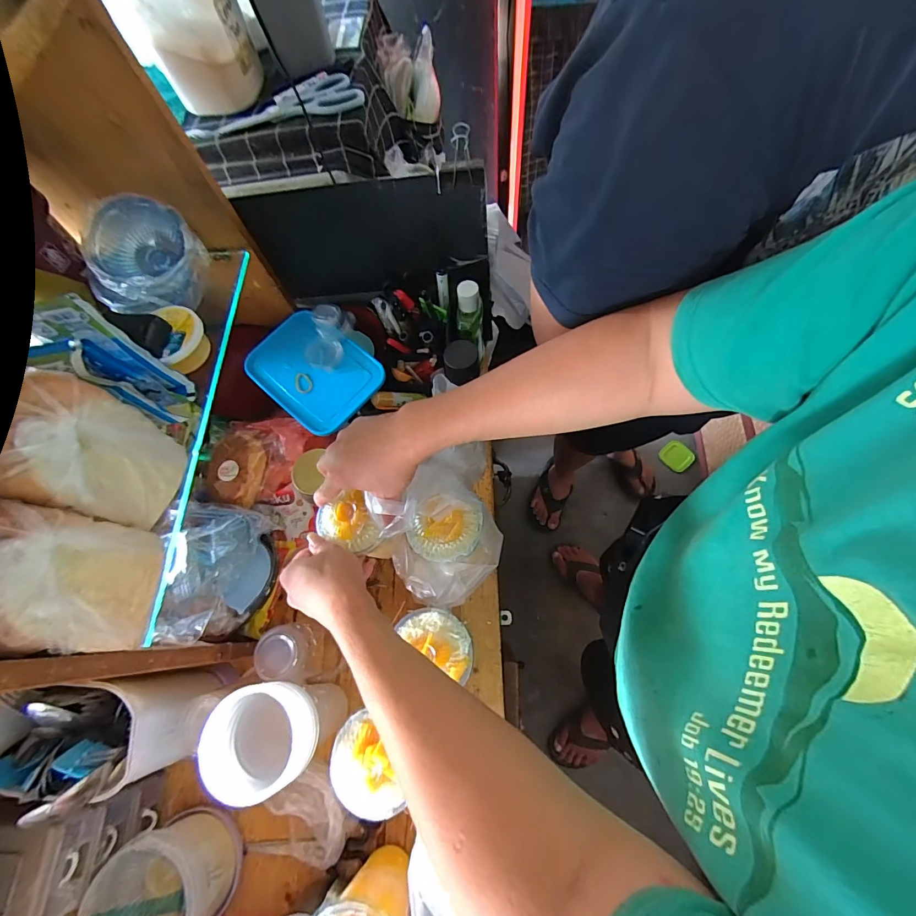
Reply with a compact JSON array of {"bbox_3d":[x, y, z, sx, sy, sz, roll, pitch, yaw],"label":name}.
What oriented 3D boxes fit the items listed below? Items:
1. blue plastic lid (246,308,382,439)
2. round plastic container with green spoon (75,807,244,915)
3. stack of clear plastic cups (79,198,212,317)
[{"bbox_3d":[-0.215,-0.132,0.605,0.198,0.020,0.137,38,75,14],"label":"blue plastic lid"},{"bbox_3d":[-0.319,0.472,0.451,0.123,0.081,0.121,-1,69,2],"label":"round plastic container with green spoon"},{"bbox_3d":[-0.336,-0.208,0.448,0.117,0.072,0.093,-34,72,-10],"label":"stack of clear plastic cups"}]

